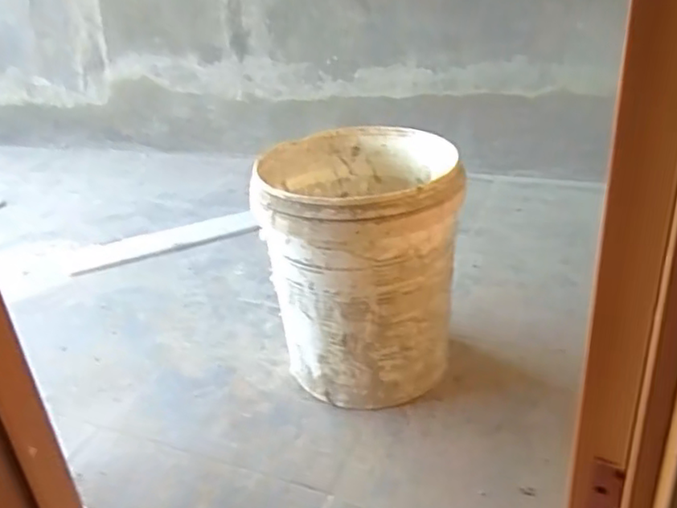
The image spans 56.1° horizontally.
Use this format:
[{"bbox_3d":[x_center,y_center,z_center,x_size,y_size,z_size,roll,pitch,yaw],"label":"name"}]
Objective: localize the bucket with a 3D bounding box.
[{"bbox_3d":[0.042,0.022,1.035,0.284,0.363,0.312,-4,28,4],"label":"bucket"}]

